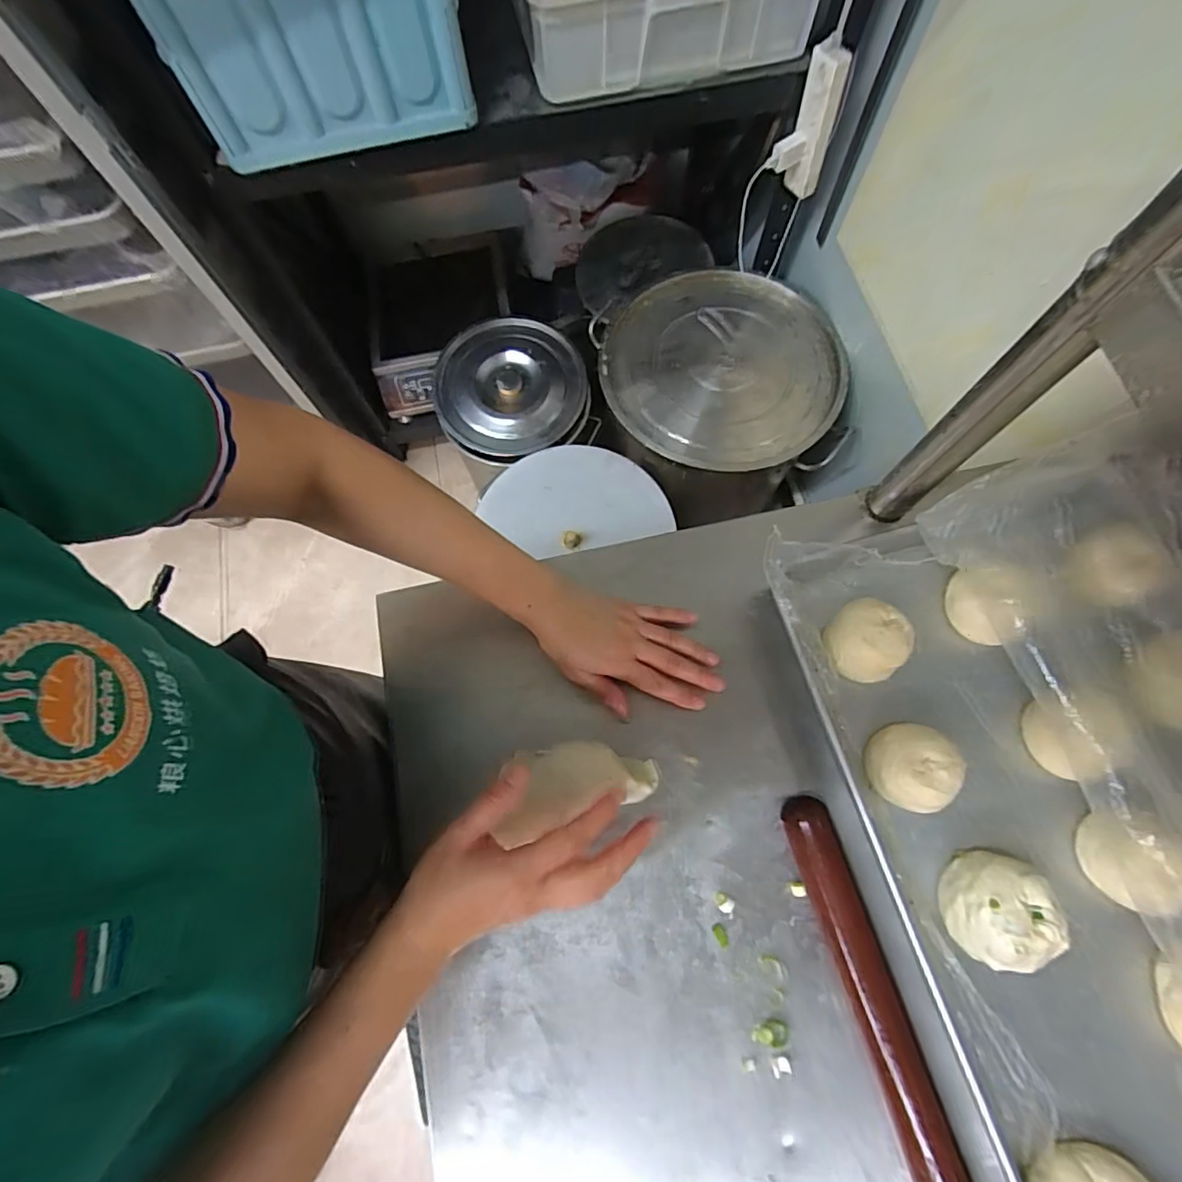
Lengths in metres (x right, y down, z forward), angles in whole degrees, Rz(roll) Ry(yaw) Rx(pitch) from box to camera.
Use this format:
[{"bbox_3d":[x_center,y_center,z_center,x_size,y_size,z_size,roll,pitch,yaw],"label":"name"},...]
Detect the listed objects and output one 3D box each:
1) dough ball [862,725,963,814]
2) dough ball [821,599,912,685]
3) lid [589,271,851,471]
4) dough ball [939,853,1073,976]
[{"bbox_3d":[0.263,0.148,0.460,0.063,0.055,0.067,0,73,1],"label":"dough ball"},{"bbox_3d":[0.240,0.042,0.482,0.063,0.043,0.067,0,73,1],"label":"dough ball"},{"bbox_3d":[0.257,-0.439,1.083,0.462,0.073,0.431,0,73,-1],"label":"lid"},{"bbox_3d":[0.315,0.249,0.422,0.073,0.057,0.077,37,77,12],"label":"dough ball"}]

